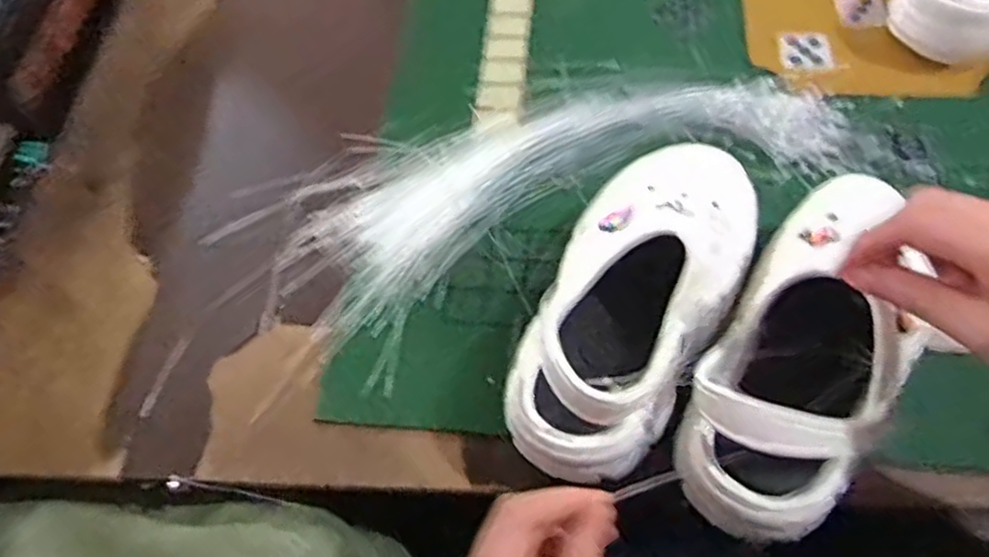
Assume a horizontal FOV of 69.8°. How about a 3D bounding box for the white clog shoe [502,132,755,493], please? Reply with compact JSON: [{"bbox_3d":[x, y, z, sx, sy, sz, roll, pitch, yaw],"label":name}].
[{"bbox_3d":[0.091,0.013,0.463,0.104,0.114,0.237,22,63,14],"label":"white clog shoe"}]

